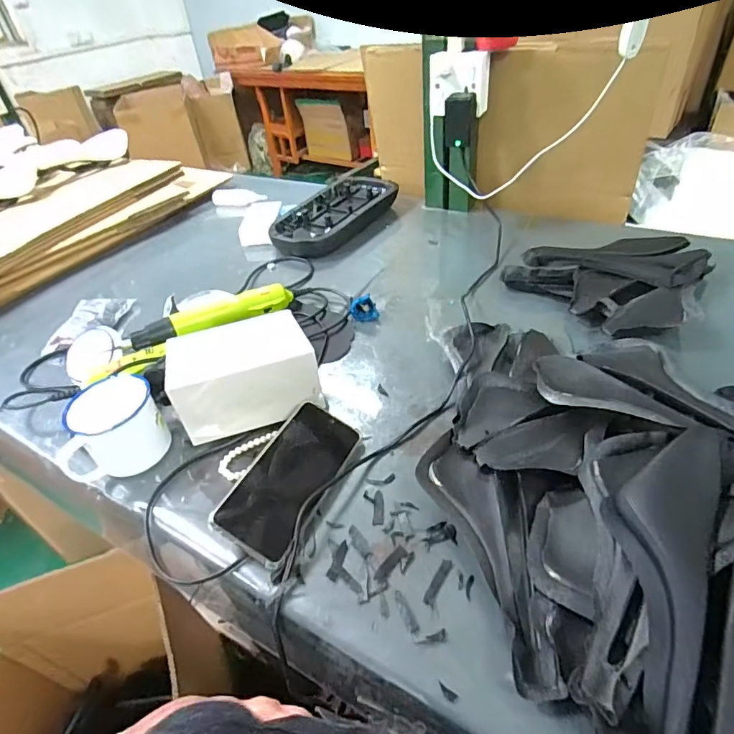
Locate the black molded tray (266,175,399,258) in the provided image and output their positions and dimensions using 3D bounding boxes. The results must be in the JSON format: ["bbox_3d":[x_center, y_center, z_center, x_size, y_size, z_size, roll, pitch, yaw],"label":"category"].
[{"bbox_3d":[-0.064,-0.300,0.937,0.151,0.038,0.287,25,51,31],"label":"black molded tray"}]

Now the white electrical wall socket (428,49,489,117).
[{"bbox_3d":[0.149,-0.456,0.767,0.093,0.084,0.030,2,42,10],"label":"white electrical wall socket"}]

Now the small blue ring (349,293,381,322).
[{"bbox_3d":[-0.005,-0.086,0.693,0.039,0.028,0.028,-19,43,-13],"label":"small blue ring"}]

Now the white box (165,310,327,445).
[{"bbox_3d":[-0.137,0.011,0.555,0.156,0.094,0.097,-13,42,-6],"label":"white box"}]

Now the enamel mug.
[{"bbox_3d":[-0.275,0.067,0.518,0.101,0.092,0.074,-20,43,-14],"label":"enamel mug"}]

